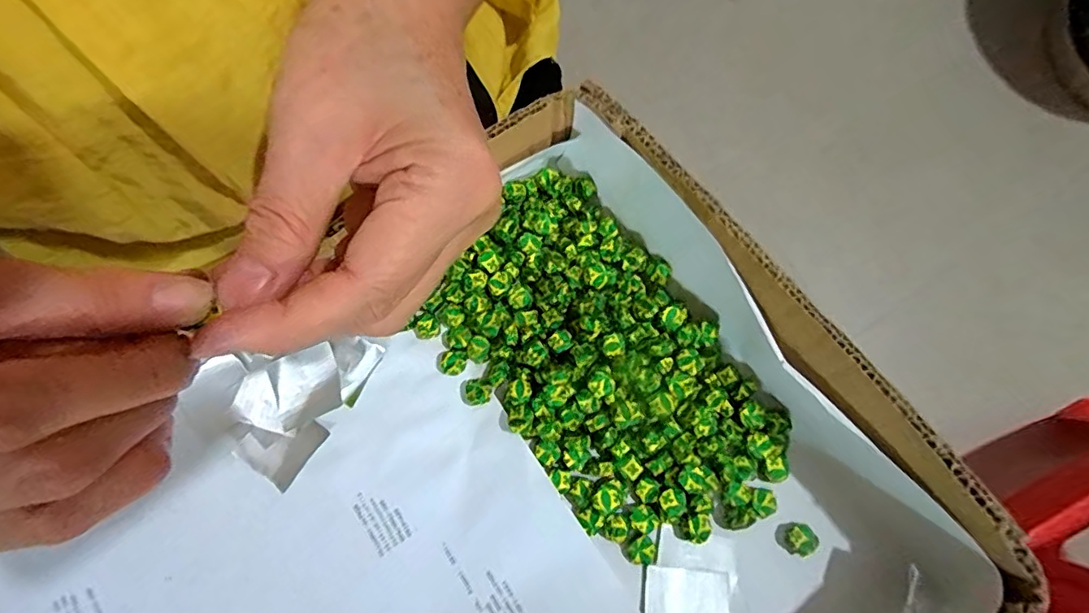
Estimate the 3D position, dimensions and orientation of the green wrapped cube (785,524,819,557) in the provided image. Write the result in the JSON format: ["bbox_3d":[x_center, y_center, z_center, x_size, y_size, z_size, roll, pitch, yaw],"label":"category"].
[{"bbox_3d":[0.115,0.105,0.241,0.012,0.007,0.013,-37,67,-6],"label":"green wrapped cube"}]

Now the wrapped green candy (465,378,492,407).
[{"bbox_3d":[-0.032,0.042,0.261,0.012,0.008,0.012,0,73,1],"label":"wrapped green candy"}]

